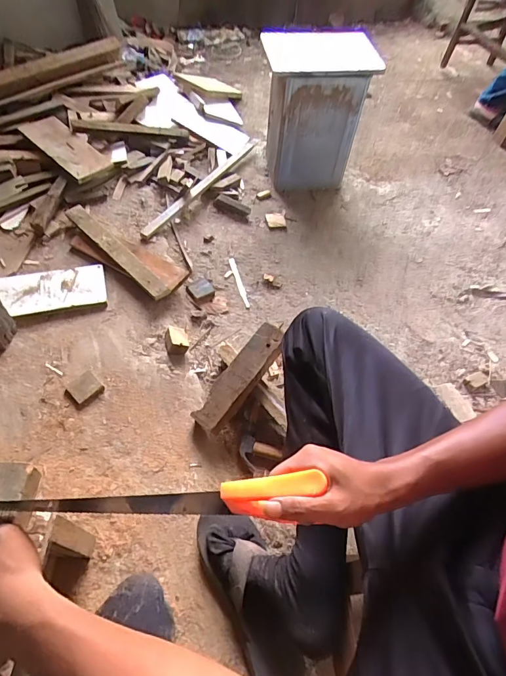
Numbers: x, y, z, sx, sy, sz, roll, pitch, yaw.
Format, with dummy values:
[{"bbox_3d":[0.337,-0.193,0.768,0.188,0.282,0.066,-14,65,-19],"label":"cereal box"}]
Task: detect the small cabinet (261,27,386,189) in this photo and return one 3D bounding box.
[{"bbox_3d":[0.183,-0.715,1.259,0.317,0.405,0.282,-3,55,-7],"label":"small cabinet"}]

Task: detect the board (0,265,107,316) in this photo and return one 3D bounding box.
[{"bbox_3d":[-0.546,-0.096,0.894,0.398,0.018,0.124,-12,61,-16],"label":"board"}]

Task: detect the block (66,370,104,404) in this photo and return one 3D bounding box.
[{"bbox_3d":[-0.335,0.098,0.789,0.049,0.024,0.056,38,60,20],"label":"block"}]

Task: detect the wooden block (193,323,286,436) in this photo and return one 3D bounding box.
[{"bbox_3d":[-0.022,0.077,0.791,0.064,0.027,0.241,32,73,16],"label":"wooden block"}]

